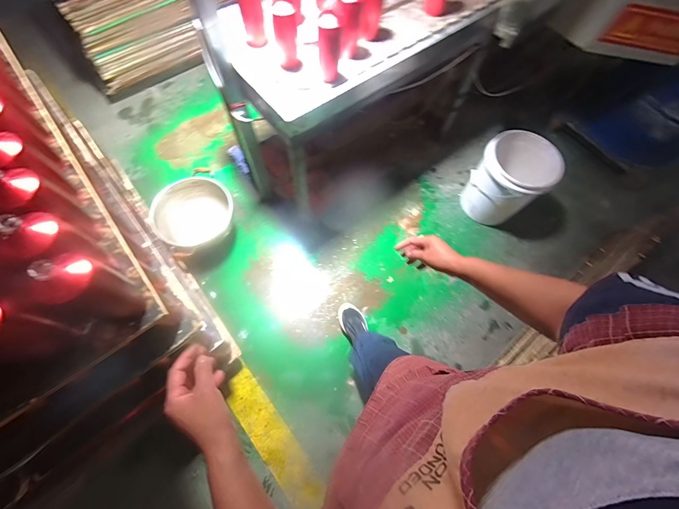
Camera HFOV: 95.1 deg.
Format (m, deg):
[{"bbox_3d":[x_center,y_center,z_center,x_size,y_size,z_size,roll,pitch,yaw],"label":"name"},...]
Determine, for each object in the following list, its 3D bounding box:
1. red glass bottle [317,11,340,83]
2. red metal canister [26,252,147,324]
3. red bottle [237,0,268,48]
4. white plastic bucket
[{"bbox_3d":[-0.029,-0.600,0.907,0.055,0.170,0.050,-10,69,-7],"label":"red glass bottle"},{"bbox_3d":[-0.402,0.062,0.517,0.065,0.186,0.080,19,68,5],"label":"red metal canister"},{"bbox_3d":[-0.268,-0.744,0.935,0.077,0.195,0.061,-13,69,-8],"label":"red bottle"},{"bbox_3d":[0.807,-0.355,1.519,0.310,0.369,0.279,43,72,13],"label":"white plastic bucket"}]

